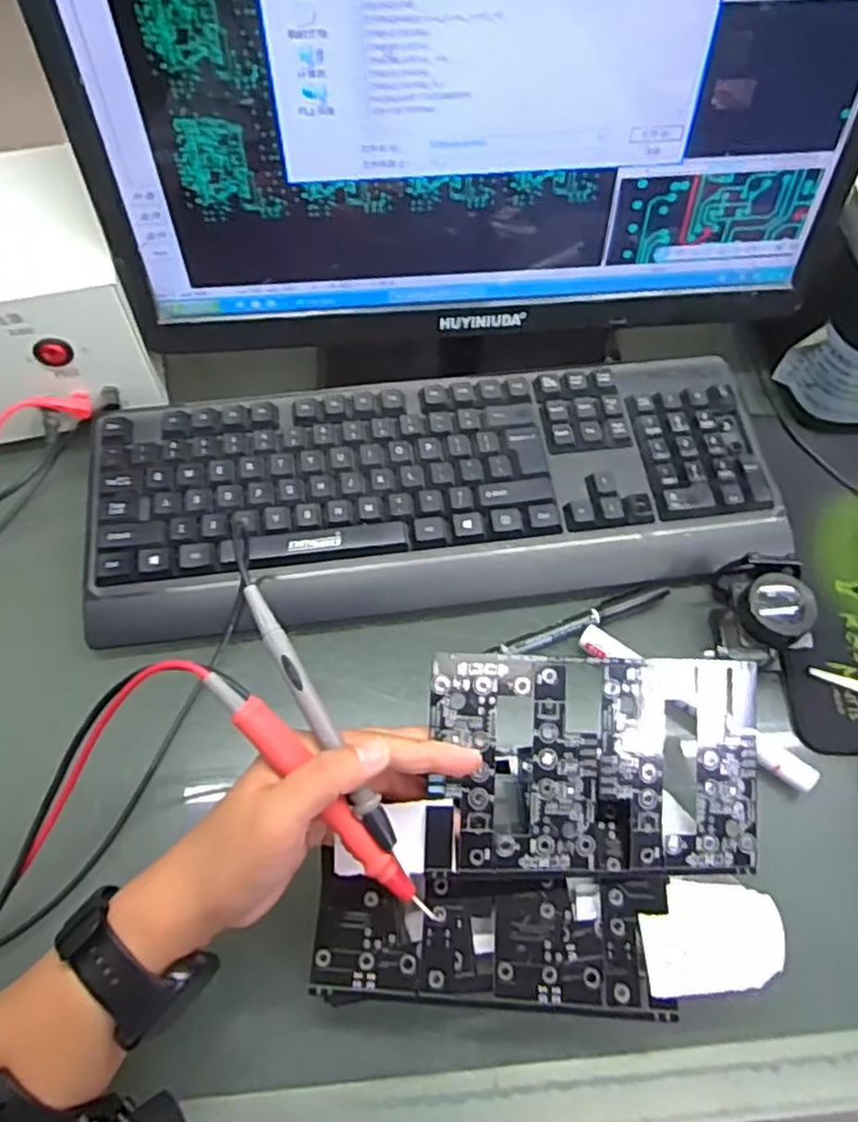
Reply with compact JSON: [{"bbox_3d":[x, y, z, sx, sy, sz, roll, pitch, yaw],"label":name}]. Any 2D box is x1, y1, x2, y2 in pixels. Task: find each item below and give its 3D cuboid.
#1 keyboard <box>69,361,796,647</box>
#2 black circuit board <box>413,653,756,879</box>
[{"bbox_3d":[0.006,-0.045,0.465,0.424,0.036,0.150,-6,60,-5],"label":"keyboard"},{"bbox_3d":[0.082,0.100,0.355,0.162,0.014,0.102,2,85,-8],"label":"black circuit board"}]

